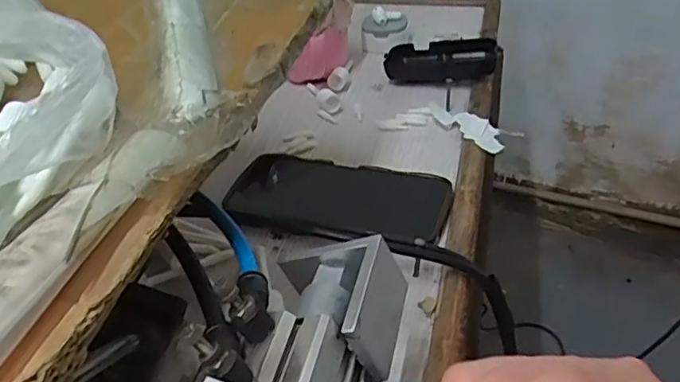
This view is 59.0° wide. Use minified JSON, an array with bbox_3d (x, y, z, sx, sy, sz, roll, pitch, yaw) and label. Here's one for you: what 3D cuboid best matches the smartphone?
[{"bbox_3d":[-0.001,0.004,0.471,0.167,0.015,0.075,9,51,17],"label":"smartphone"}]

